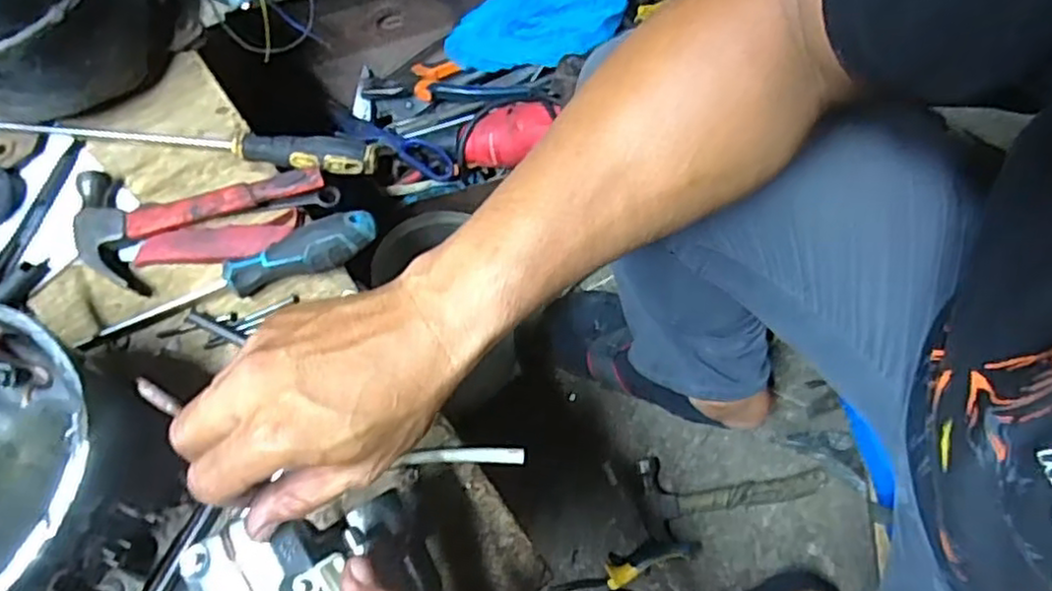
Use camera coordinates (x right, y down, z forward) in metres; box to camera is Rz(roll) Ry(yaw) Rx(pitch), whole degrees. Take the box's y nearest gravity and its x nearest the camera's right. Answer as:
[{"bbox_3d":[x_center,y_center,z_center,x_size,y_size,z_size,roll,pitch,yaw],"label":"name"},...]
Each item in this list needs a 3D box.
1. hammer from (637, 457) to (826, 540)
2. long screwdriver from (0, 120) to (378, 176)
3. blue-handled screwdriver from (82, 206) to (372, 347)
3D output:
[{"bbox_3d":[0.228,0.201,0.780,0.195,0.028,0.085,-16,72,-5],"label":"hammer"},{"bbox_3d":[-0.301,-0.124,0.545,0.370,0.022,0.024,6,71,3],"label":"long screwdriver"},{"bbox_3d":[-0.213,-0.013,0.502,0.217,0.036,0.030,-18,72,-6],"label":"blue-handled screwdriver"}]

